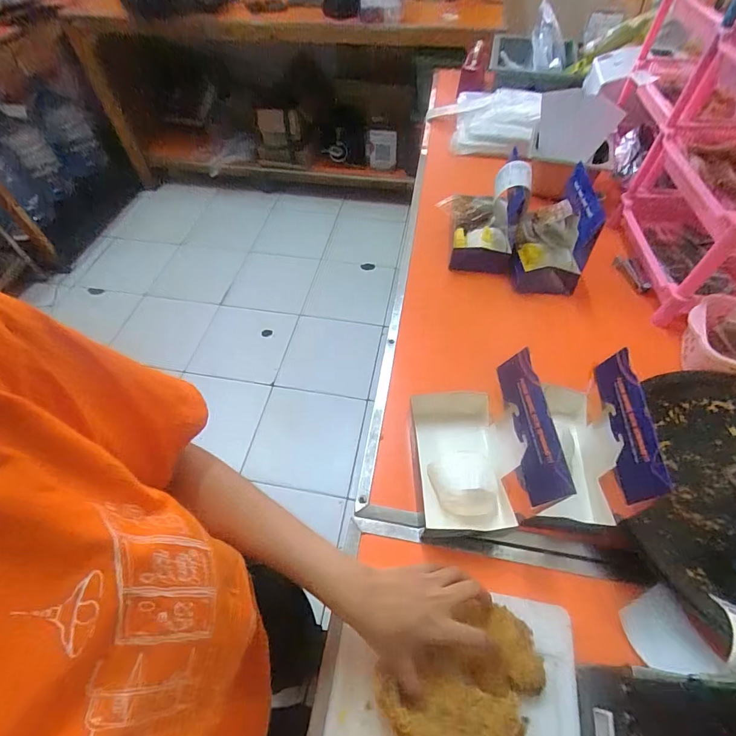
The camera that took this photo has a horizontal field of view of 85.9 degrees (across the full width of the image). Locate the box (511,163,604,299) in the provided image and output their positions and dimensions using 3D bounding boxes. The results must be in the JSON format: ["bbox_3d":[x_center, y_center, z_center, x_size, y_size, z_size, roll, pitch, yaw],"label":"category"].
[{"bbox_3d":[0.352,-0.248,0.756,0.129,0.153,0.162,17,57,12],"label":"box"}]

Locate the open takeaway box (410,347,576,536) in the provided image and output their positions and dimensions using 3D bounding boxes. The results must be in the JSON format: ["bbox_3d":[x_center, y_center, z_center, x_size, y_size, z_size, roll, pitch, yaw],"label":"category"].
[{"bbox_3d":[0.128,0.095,0.492,0.133,0.154,0.192,-1,55,0],"label":"open takeaway box"}]

